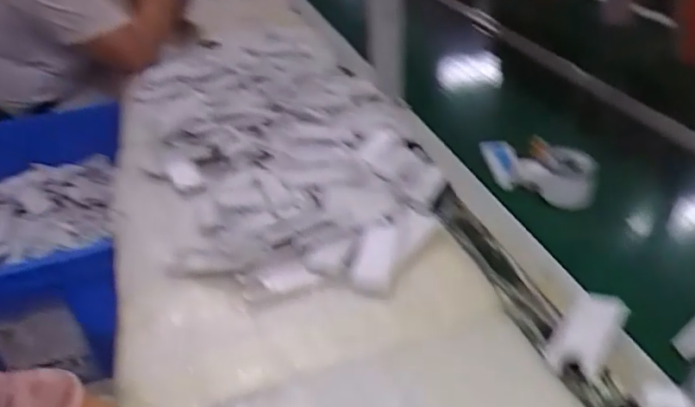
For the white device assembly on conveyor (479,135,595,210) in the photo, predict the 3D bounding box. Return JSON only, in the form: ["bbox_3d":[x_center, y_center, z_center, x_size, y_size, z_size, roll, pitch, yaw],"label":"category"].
[{"bbox_3d":[0.239,-0.045,0.739,0.050,0.067,0.185,-18,24,-21],"label":"white device assembly on conveyor"}]

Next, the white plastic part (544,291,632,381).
[{"bbox_3d":[0.212,0.115,0.502,0.045,0.017,0.094,22,41,32],"label":"white plastic part"}]

